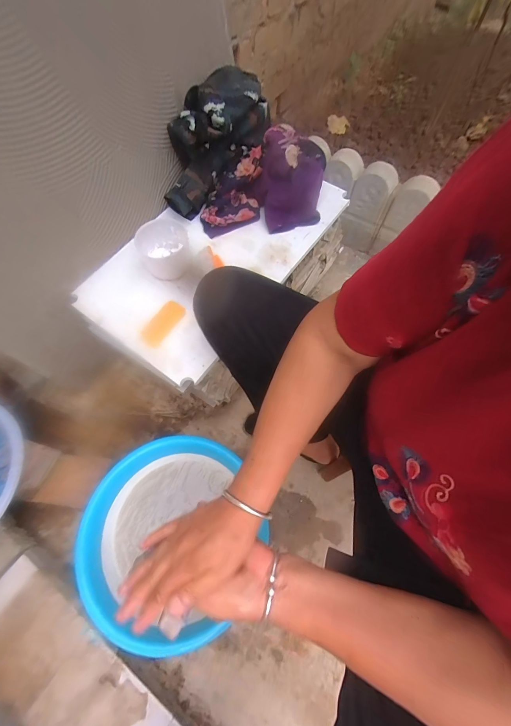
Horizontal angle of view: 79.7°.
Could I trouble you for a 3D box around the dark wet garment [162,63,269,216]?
[{"bbox_3d":[-0.088,-0.492,0.680,0.120,0.188,0.283,30,66,13],"label":"dark wet garment"}]

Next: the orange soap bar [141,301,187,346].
[{"bbox_3d":[-0.188,-0.081,0.618,0.044,0.012,0.100,37,81,16],"label":"orange soap bar"}]

